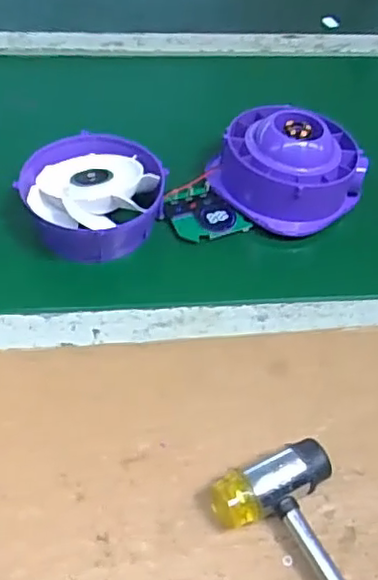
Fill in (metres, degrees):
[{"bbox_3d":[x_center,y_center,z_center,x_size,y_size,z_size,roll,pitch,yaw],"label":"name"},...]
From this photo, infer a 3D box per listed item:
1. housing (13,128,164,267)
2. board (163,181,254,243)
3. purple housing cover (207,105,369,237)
[{"bbox_3d":[-0.090,-0.092,0.577,0.120,0.046,0.132,3,51,-3],"label":"housing"},{"bbox_3d":[0.014,-0.073,0.597,0.067,0.011,0.061,-18,55,-19],"label":"board"},{"bbox_3d":[0.092,-0.119,0.607,0.130,0.069,0.117,39,57,24],"label":"purple housing cover"}]

